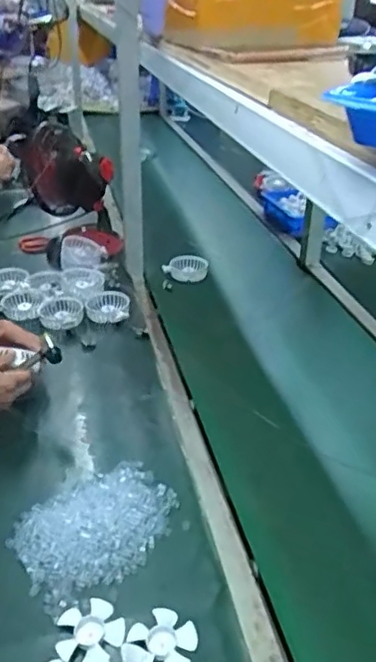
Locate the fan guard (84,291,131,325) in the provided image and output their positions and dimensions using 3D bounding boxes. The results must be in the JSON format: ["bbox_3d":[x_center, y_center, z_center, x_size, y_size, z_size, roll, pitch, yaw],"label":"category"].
[{"bbox_3d":[-0.173,-0.049,1.256,0.090,0.035,0.096,-5,32,-9],"label":"fan guard"}]

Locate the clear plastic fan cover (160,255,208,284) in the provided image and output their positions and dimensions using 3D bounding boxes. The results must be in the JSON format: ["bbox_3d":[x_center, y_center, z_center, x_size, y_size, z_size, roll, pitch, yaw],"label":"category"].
[{"bbox_3d":[-0.001,-0.154,1.465,0.099,0.040,0.086,23,56,17],"label":"clear plastic fan cover"}]

